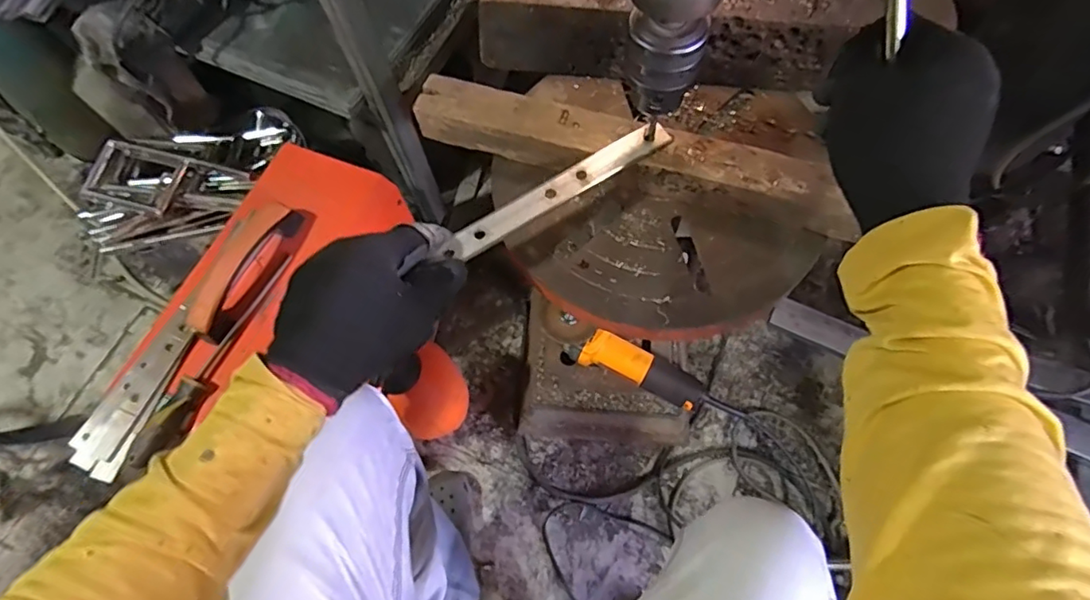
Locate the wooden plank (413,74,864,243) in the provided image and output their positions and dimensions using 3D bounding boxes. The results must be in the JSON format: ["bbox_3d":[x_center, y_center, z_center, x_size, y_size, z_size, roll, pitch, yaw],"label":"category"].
[{"bbox_3d":[0.068,-0.129,0.504,0.385,0.041,0.054,17,68,10],"label":"wooden plank"}]

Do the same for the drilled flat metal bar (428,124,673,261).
[{"bbox_3d":[0.015,-0.093,0.475,0.205,0.008,0.026,-31,69,-10],"label":"drilled flat metal bar"}]

